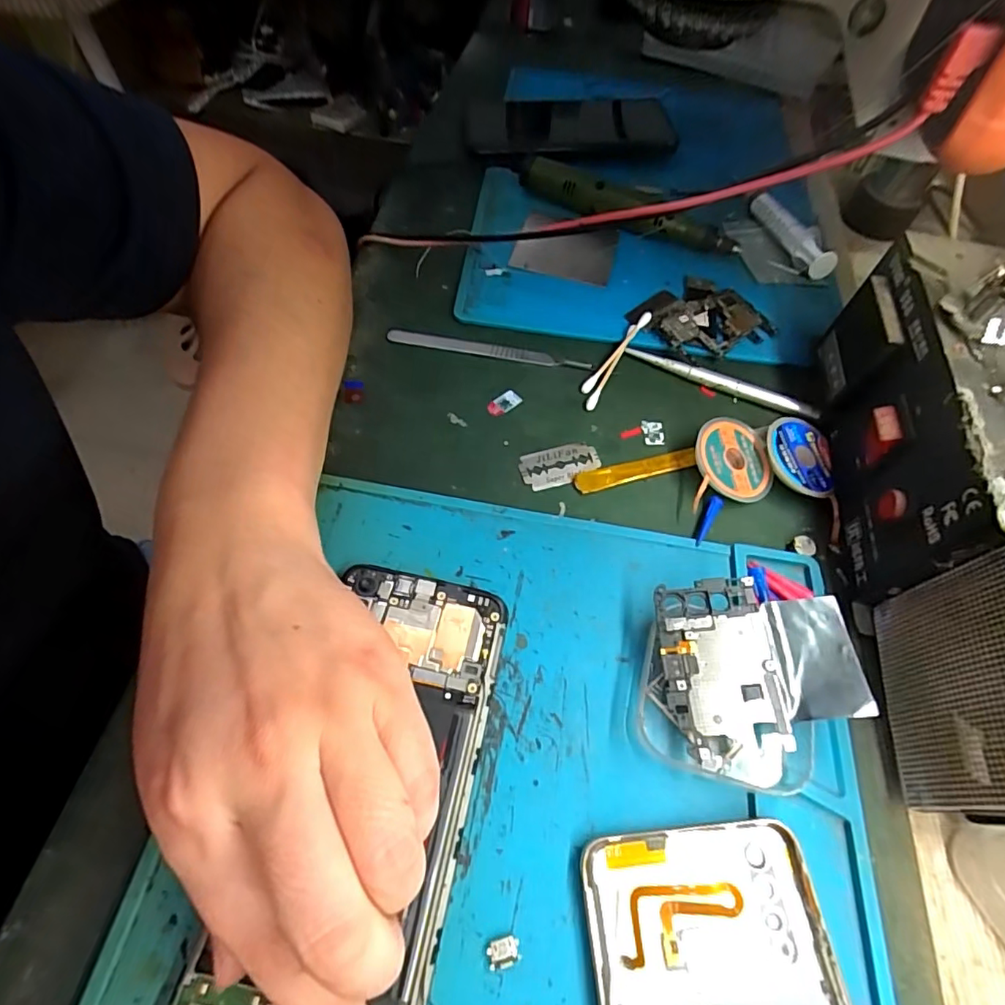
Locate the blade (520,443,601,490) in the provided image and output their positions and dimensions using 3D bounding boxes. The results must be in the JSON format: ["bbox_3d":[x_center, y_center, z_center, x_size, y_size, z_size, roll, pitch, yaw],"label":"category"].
[{"bbox_3d":[0.030,-0.018,0.276,0.041,0.004,0.022,-12,66,-10],"label":"blade"}]

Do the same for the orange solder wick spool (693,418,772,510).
[{"bbox_3d":[0.117,-0.020,0.271,0.040,0.007,0.051,13,68,-10],"label":"orange solder wick spool"}]

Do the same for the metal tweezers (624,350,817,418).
[{"bbox_3d":[0.125,-0.070,0.308,0.110,0.004,0.008,23,59,10],"label":"metal tweezers"}]

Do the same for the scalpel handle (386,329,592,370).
[{"bbox_3d":[-0.008,-0.089,0.313,0.117,0.005,0.010,9,58,2],"label":"scalpel handle"}]

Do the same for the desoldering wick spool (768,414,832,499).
[{"bbox_3d":[0.152,-0.024,0.275,0.038,0.004,0.043,19,62,-11],"label":"desoldering wick spool"}]

